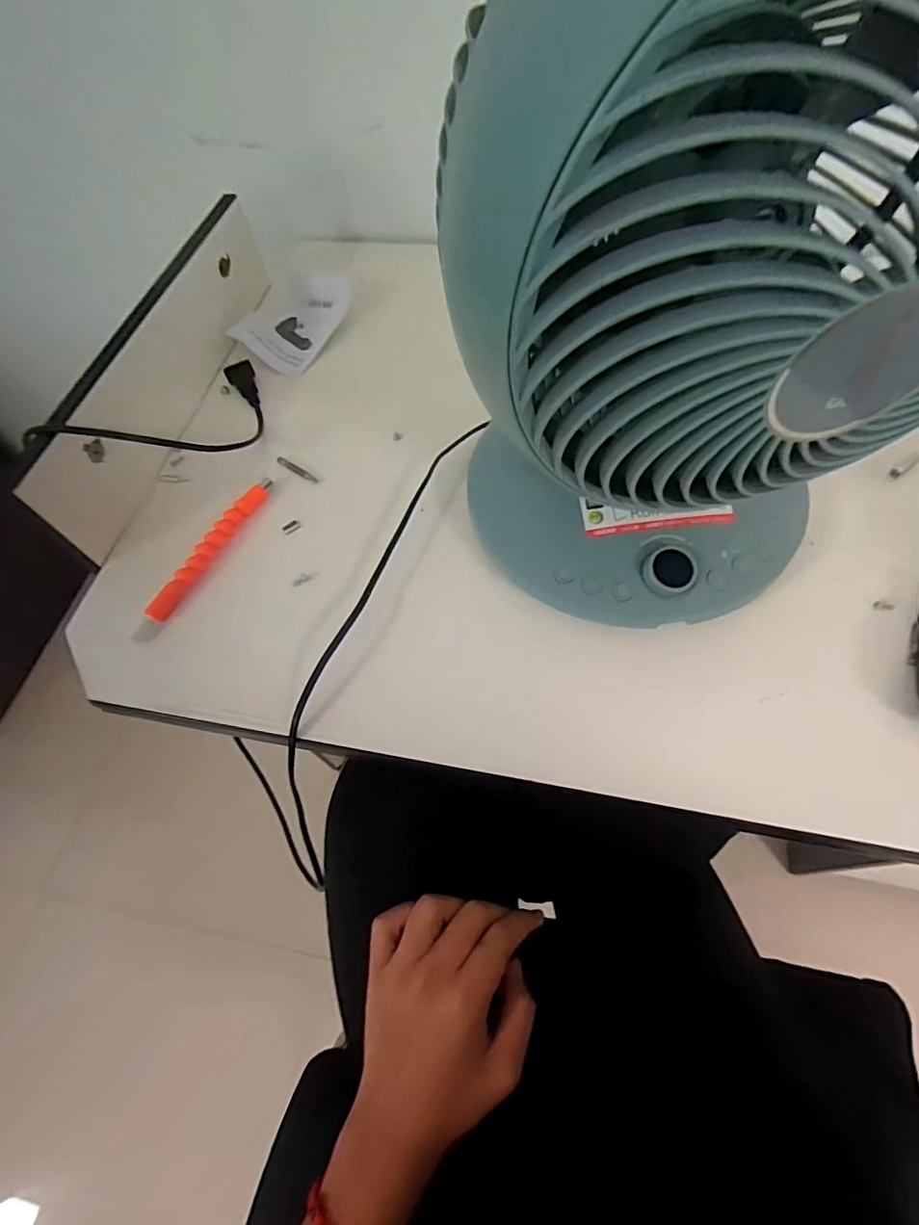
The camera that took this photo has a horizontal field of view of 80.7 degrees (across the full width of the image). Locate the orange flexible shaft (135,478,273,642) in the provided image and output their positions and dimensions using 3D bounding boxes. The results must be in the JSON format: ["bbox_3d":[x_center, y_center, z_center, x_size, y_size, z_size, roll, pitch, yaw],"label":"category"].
[{"bbox_3d":[-0.211,-0.050,0.449,0.018,0.011,0.168,21,65,15],"label":"orange flexible shaft"}]

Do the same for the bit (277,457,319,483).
[{"bbox_3d":[-0.146,-0.128,0.488,0.050,0.006,0.009,30,68,18],"label":"bit"}]

